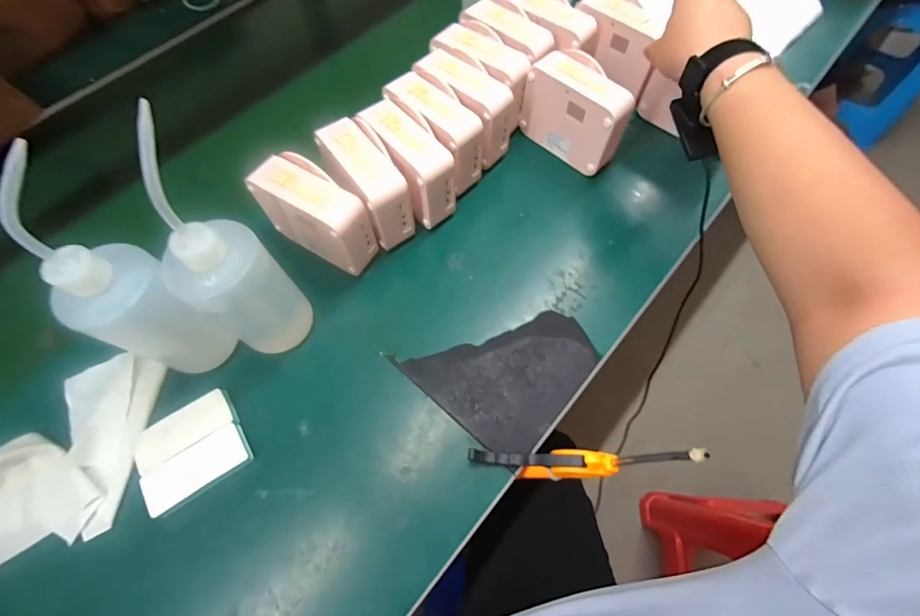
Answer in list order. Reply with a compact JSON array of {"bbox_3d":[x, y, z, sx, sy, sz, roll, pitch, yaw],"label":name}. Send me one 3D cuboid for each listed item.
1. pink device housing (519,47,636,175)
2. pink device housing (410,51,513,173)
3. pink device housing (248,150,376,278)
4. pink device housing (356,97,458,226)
[{"bbox_3d":[0.147,-0.243,0.501,0.059,0.104,0.132,-40,70,-15],"label":"pink device housing"},{"bbox_3d":[0.003,-0.245,0.507,0.124,0.108,0.057,42,73,18],"label":"pink device housing"},{"bbox_3d":[-0.157,-0.102,0.444,0.126,0.104,0.060,27,69,13],"label":"pink device housing"},{"bbox_3d":[-0.059,-0.165,0.469,0.058,0.107,0.120,-33,69,-12],"label":"pink device housing"}]

